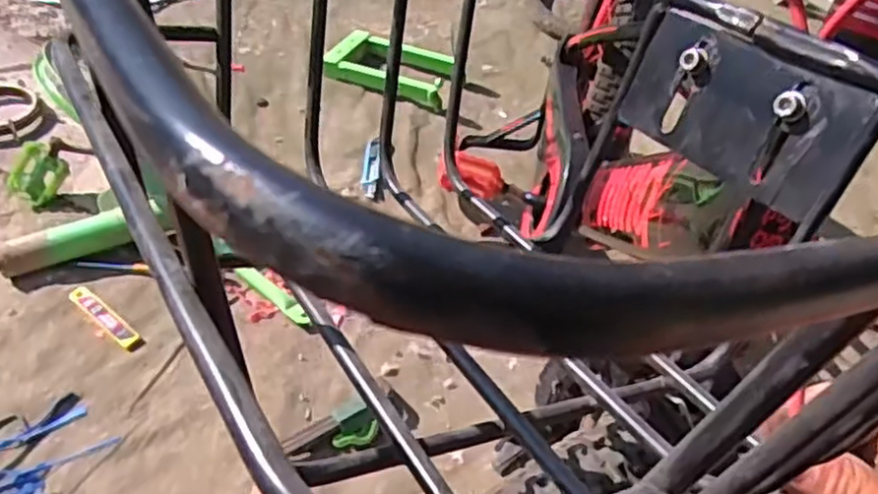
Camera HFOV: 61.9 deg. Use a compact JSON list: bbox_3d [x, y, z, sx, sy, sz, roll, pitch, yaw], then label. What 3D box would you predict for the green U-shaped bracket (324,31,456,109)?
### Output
[{"bbox_3d":[-0.094,-0.355,1.446,0.252,0.048,0.171,19,45,11],"label":"green U-shaped bracket"}]

